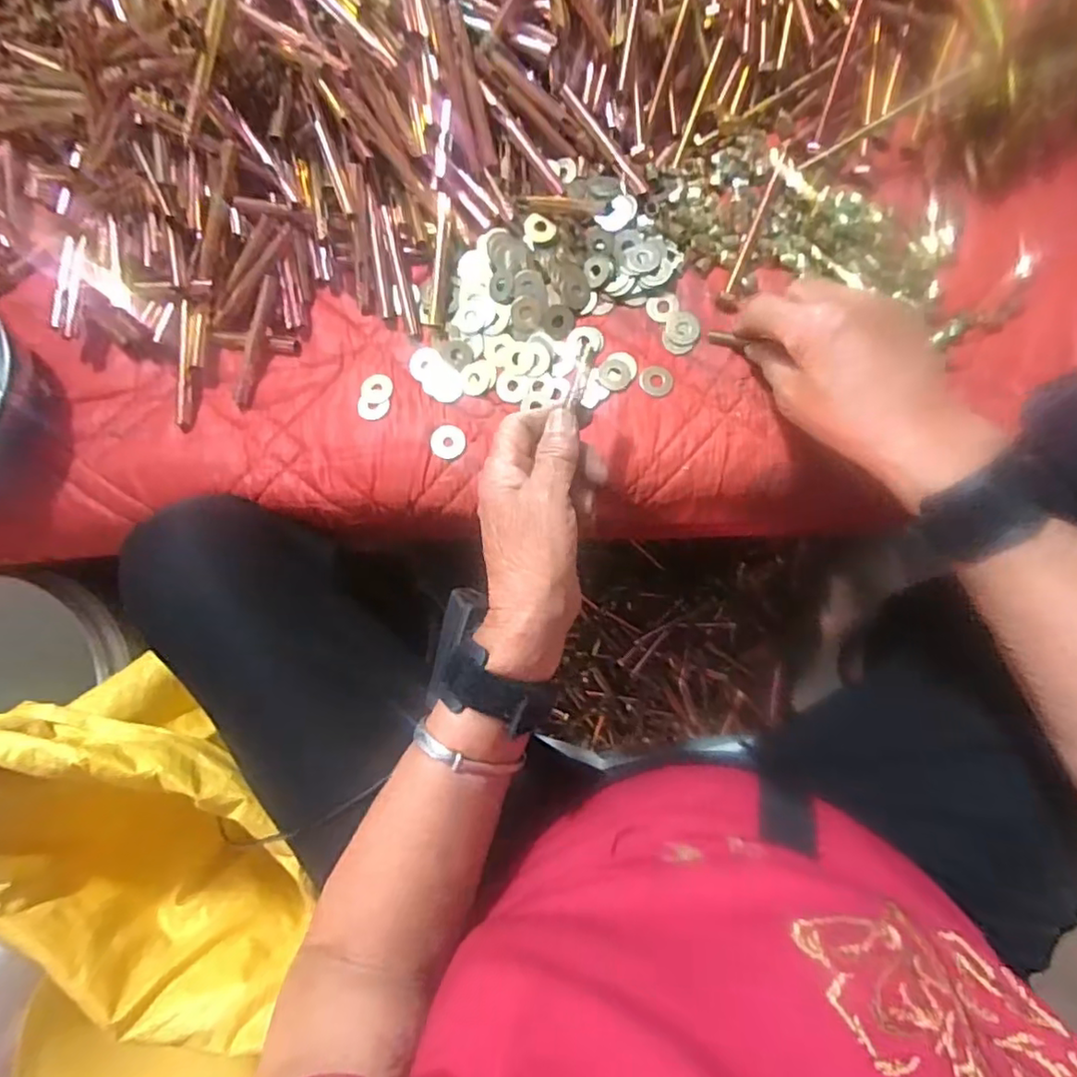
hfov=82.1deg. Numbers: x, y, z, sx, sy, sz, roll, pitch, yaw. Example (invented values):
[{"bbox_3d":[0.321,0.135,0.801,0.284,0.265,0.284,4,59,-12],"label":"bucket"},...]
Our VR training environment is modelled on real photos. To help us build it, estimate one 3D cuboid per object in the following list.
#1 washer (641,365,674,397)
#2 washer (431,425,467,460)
[{"bbox_3d":[0.079,-0.105,0.412,0.022,0.004,0.021,-3,85,5],"label":"washer"},{"bbox_3d":[-0.061,-0.065,0.417,0.023,0.004,0.024,-3,85,5],"label":"washer"}]

